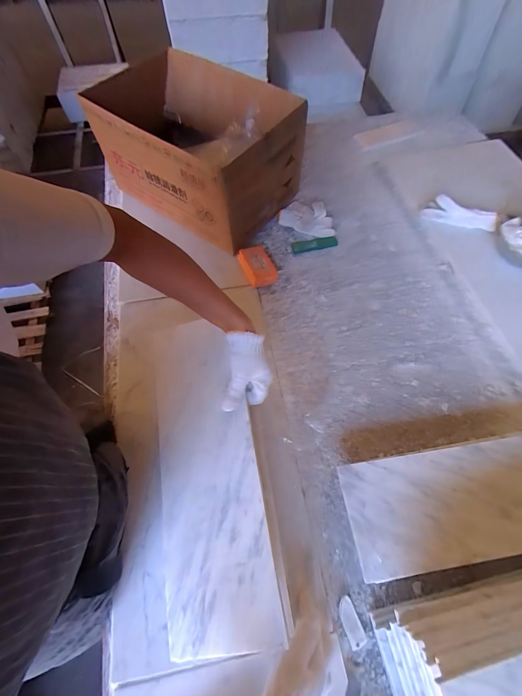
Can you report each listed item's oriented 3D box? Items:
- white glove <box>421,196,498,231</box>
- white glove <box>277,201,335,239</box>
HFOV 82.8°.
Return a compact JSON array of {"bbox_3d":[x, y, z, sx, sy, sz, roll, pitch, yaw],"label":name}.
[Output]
[{"bbox_3d":[0.503,-0.342,0.751,0.172,0.015,0.067,16,85,11],"label":"white glove"},{"bbox_3d":[0.124,-0.338,0.766,0.145,0.034,0.081,23,65,11],"label":"white glove"}]

